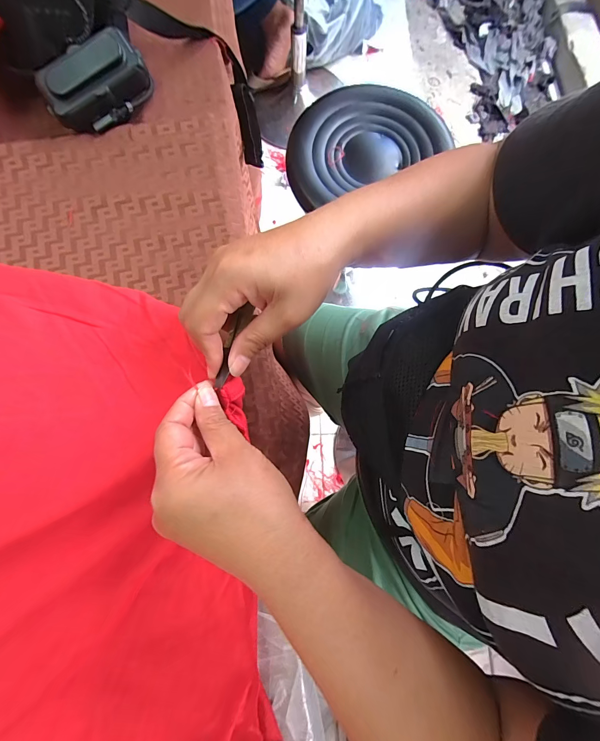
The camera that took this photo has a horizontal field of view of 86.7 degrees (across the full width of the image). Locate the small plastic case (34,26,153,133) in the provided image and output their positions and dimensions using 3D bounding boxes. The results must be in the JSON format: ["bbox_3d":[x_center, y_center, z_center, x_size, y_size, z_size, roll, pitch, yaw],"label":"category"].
[{"bbox_3d":[-0.215,-0.304,0.340,0.056,0.048,0.110,44,83,7],"label":"small plastic case"}]

